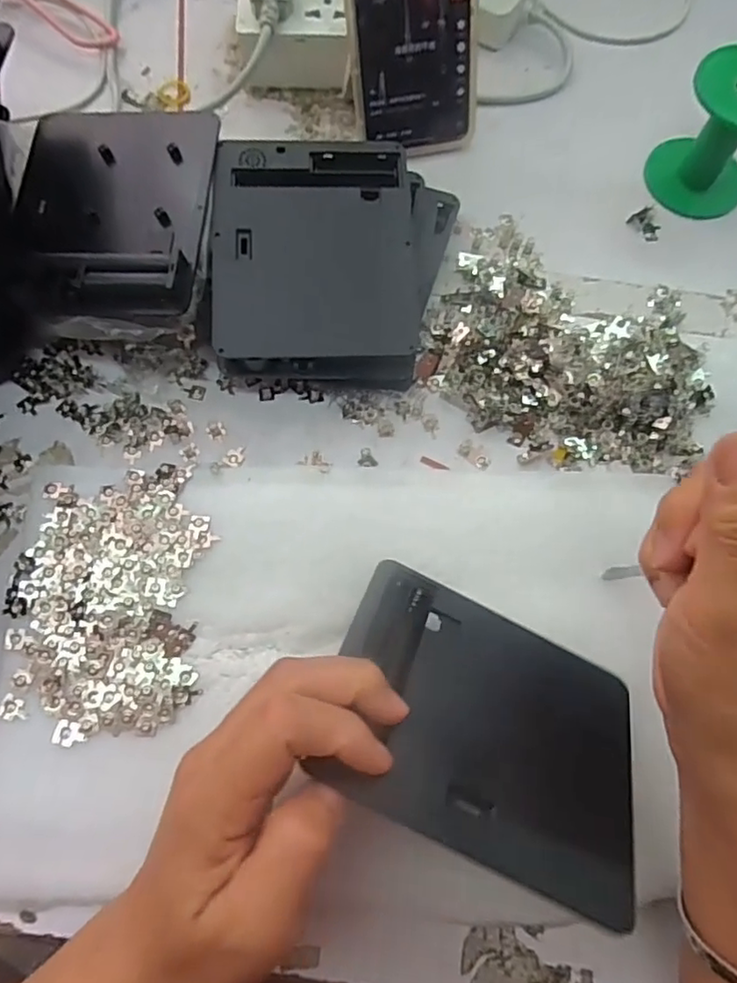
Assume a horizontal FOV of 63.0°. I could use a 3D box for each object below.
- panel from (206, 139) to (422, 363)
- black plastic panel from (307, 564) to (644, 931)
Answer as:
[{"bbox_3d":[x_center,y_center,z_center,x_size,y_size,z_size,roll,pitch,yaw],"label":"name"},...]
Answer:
[{"bbox_3d":[-0.029,-0.141,0.346,0.115,0.012,0.125,-1,89,-11],"label":"panel"},{"bbox_3d":[0.050,0.095,0.253,0.132,0.005,0.107,26,43,1],"label":"black plastic panel"}]

